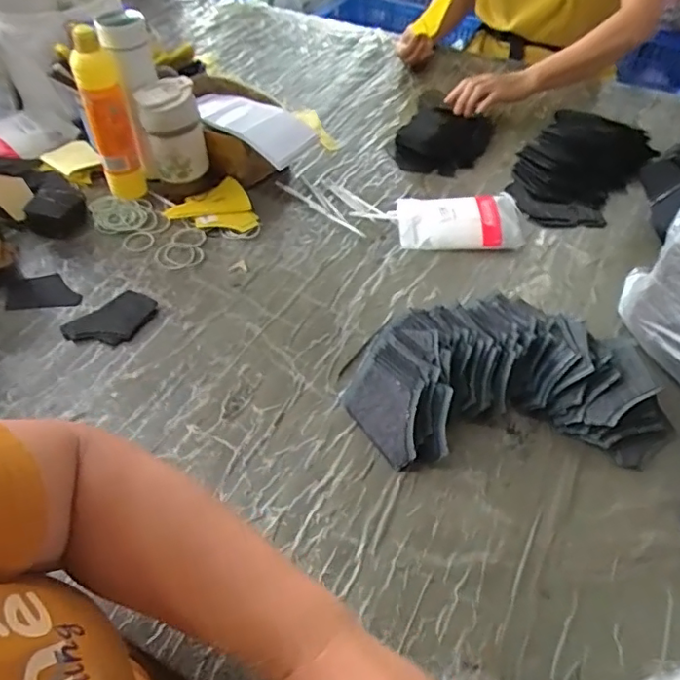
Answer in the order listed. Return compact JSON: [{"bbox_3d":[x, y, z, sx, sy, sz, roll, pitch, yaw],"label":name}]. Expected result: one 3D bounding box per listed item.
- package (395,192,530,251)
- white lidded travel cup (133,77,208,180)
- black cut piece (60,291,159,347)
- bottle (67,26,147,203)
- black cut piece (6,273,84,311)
[{"bbox_3d":[0.175,-0.179,0.813,0.176,0.026,0.112,1,49,-1],"label":"package"},{"bbox_3d":[-0.241,-0.300,0.807,0.080,0.128,0.069,-10,51,-10],"label":"white lidded travel cup"},{"bbox_3d":[-0.280,-0.022,0.688,0.065,0.016,0.105,38,58,26],"label":"black cut piece"},{"bbox_3d":[-0.317,-0.297,0.772,0.056,0.231,0.047,-20,52,-17],"label":"bottle"},{"bbox_3d":[-0.382,-0.065,0.724,0.092,0.006,0.059,-4,53,-6],"label":"black cut piece"}]

